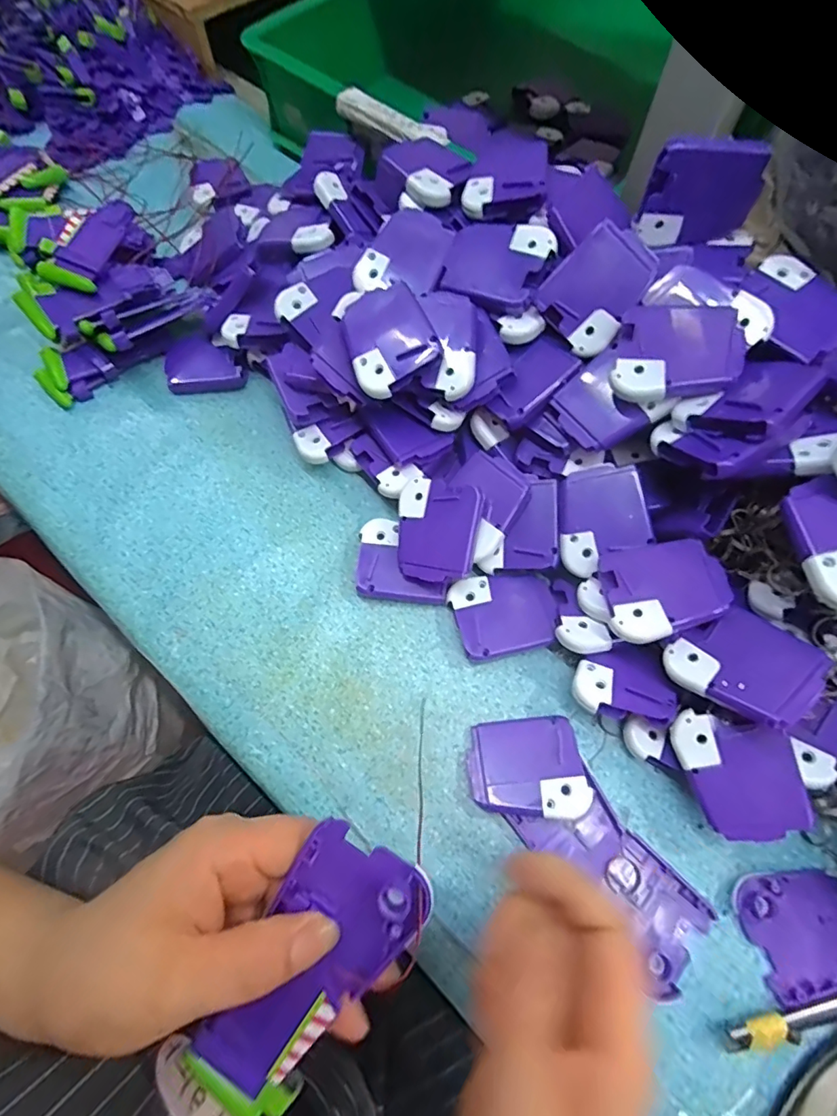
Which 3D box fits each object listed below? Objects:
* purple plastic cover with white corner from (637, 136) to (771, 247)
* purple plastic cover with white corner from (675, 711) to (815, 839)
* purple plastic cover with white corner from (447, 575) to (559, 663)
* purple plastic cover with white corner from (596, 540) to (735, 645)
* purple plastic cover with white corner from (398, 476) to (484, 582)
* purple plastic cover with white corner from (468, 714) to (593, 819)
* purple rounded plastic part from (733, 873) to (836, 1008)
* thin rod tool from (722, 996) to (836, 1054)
[{"bbox_3d":[0.161,-0.207,0.293,0.060,0.051,0.006,1,55,0],"label":"purple plastic cover with white corner"},{"bbox_3d":[0.163,0.108,0.259,0.050,0.006,0.060,-16,72,16],"label":"purple plastic cover with white corner"},{"bbox_3d":[0.053,0.035,0.319,0.062,0.013,0.050,-12,68,-5],"label":"purple plastic cover with white corner"},{"bbox_3d":[0.134,0.017,0.281,0.061,0.011,0.054,-10,60,9],"label":"purple plastic cover with white corner"},{"bbox_3d":[0.012,-0.017,0.316,0.049,0.010,0.061,5,84,22],"label":"purple plastic cover with white corner"},{"bbox_3d":[0.059,0.117,0.286,0.062,0.014,0.051,-6,67,-2],"label":"purple plastic cover with white corner"},{"bbox_3d":[0.195,0.187,0.258,0.057,0.005,0.051,-12,68,-5],"label":"purple rounded plastic part"},{"bbox_3d":[0.191,0.215,0.241,0.099,0.014,0.014,-11,68,-5],"label":"thin rod tool"}]

